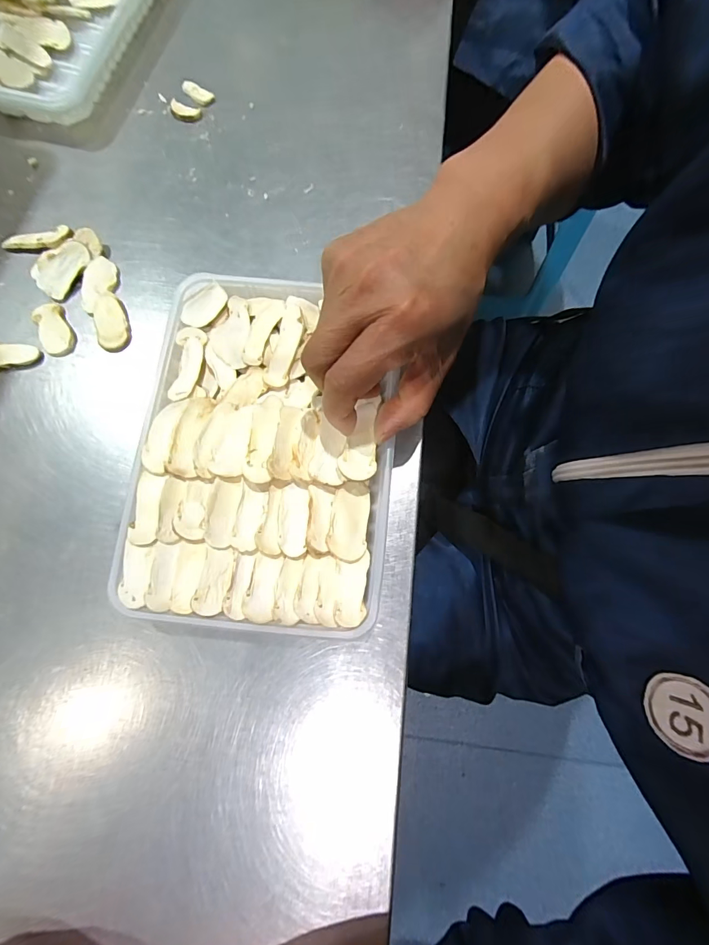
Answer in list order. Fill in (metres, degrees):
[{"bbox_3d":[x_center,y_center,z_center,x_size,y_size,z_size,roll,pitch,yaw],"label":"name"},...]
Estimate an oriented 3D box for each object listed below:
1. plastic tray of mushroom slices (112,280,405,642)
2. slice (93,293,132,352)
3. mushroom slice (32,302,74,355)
[{"bbox_3d":[-0.057,-0.020,0.260,0.157,0.034,0.226,4,76,1],"label":"plastic tray of mushroom slices"},{"bbox_3d":[-0.182,-0.113,0.296,0.024,0.005,0.045,-18,77,-4],"label":"slice"},{"bbox_3d":[-0.226,-0.108,0.296,0.023,0.004,0.043,-28,78,-7],"label":"mushroom slice"}]

